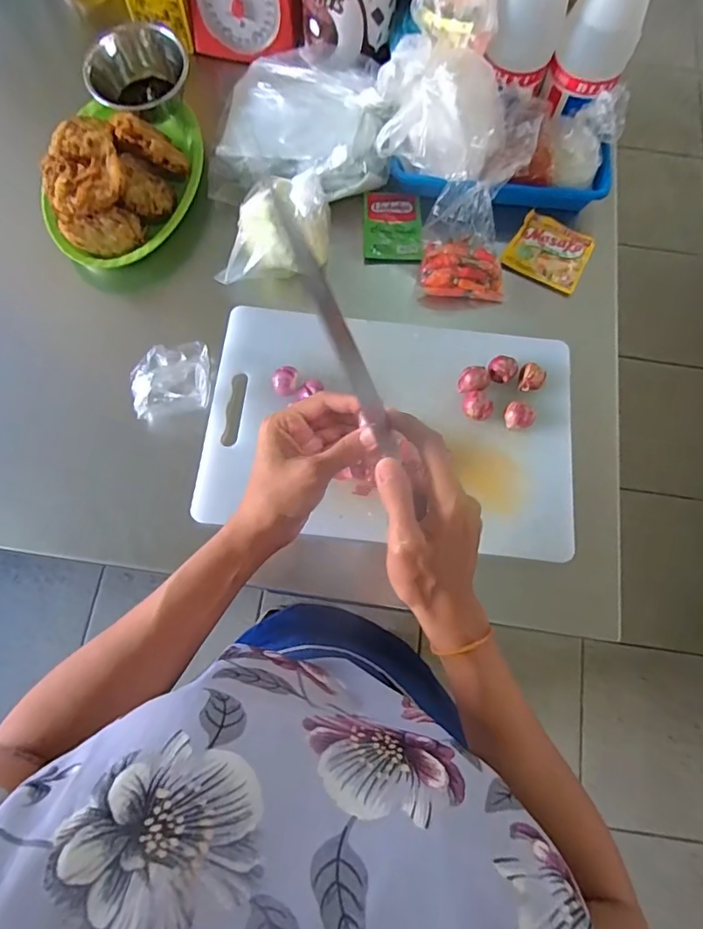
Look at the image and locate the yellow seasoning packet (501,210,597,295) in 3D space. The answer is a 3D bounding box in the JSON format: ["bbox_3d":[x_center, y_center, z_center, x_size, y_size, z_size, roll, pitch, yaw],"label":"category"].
[{"bbox_3d":[0.222,-0.240,0.569,0.084,0.012,0.081,27,75,6],"label":"yellow seasoning packet"}]

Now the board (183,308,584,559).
[{"bbox_3d":[0.039,-0.039,0.489,0.346,0.025,0.220,6,74,2],"label":"board"}]

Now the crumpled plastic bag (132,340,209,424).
[{"bbox_3d":[-0.170,-0.082,0.484,0.079,0.051,0.062,-23,75,-8],"label":"crumpled plastic bag"}]

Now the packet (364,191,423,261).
[{"bbox_3d":[0.046,-0.269,0.575,0.062,0.010,0.094,1,73,-1],"label":"packet"}]

